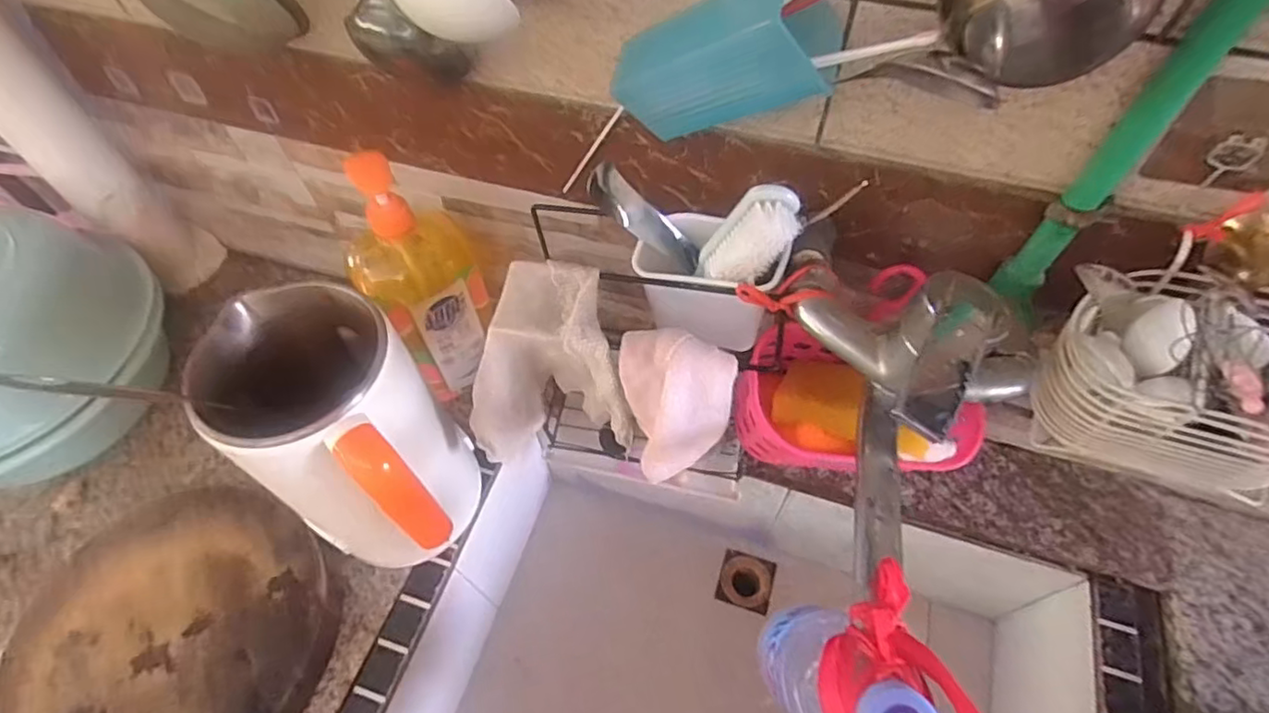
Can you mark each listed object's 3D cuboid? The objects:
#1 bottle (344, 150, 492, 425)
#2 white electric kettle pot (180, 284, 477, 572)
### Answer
[{"bbox_3d":[-0.193,-0.070,0.605,0.089,0.274,0.113,38,65,23],"label":"bottle"},{"bbox_3d":[-0.216,0.089,0.529,0.188,0.268,0.129,32,63,20],"label":"white electric kettle pot"}]

